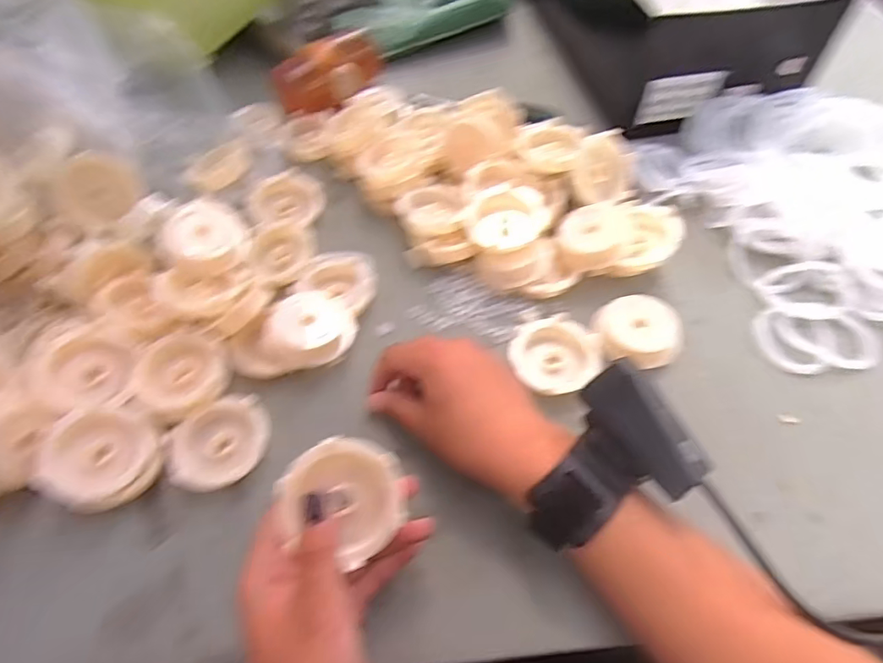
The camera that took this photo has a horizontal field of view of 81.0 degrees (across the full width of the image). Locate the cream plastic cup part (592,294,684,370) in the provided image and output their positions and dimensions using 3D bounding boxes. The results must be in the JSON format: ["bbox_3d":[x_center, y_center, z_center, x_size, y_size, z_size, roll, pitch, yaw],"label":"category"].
[{"bbox_3d":[0.139,0.001,0.367,0.058,0.024,0.049,31,63,19],"label":"cream plastic cup part"}]

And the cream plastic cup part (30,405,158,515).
[{"bbox_3d":[-0.208,0.077,0.318,0.061,0.020,0.061,8,61,-14],"label":"cream plastic cup part"}]

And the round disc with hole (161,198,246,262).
[{"bbox_3d":[-0.181,-0.079,0.397,0.058,0.010,0.058,16,56,-25],"label":"round disc with hole"}]

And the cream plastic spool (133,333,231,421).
[{"bbox_3d":[-0.177,0.029,0.350,0.058,0.014,0.056,0,57,1],"label":"cream plastic spool"}]

